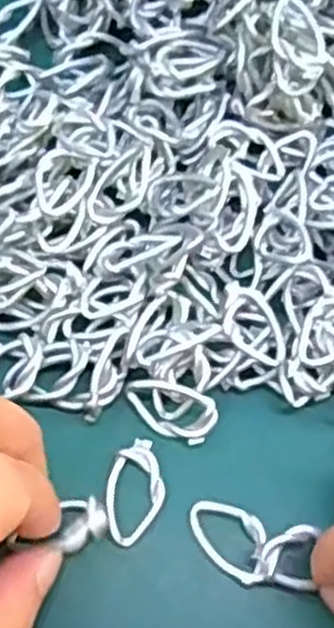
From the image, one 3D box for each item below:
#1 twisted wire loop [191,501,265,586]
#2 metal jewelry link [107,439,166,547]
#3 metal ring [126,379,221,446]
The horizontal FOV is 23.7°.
[{"bbox_3d":[0.021,0.072,0.256,0.029,0.007,0.019,32,71,10],"label":"twisted wire loop"},{"bbox_3d":[-0.010,0.058,0.262,0.018,0.005,0.035,11,69,2],"label":"metal jewelry link"},{"bbox_3d":[0.001,0.032,0.269,0.032,0.010,0.016,27,70,8],"label":"metal ring"}]

